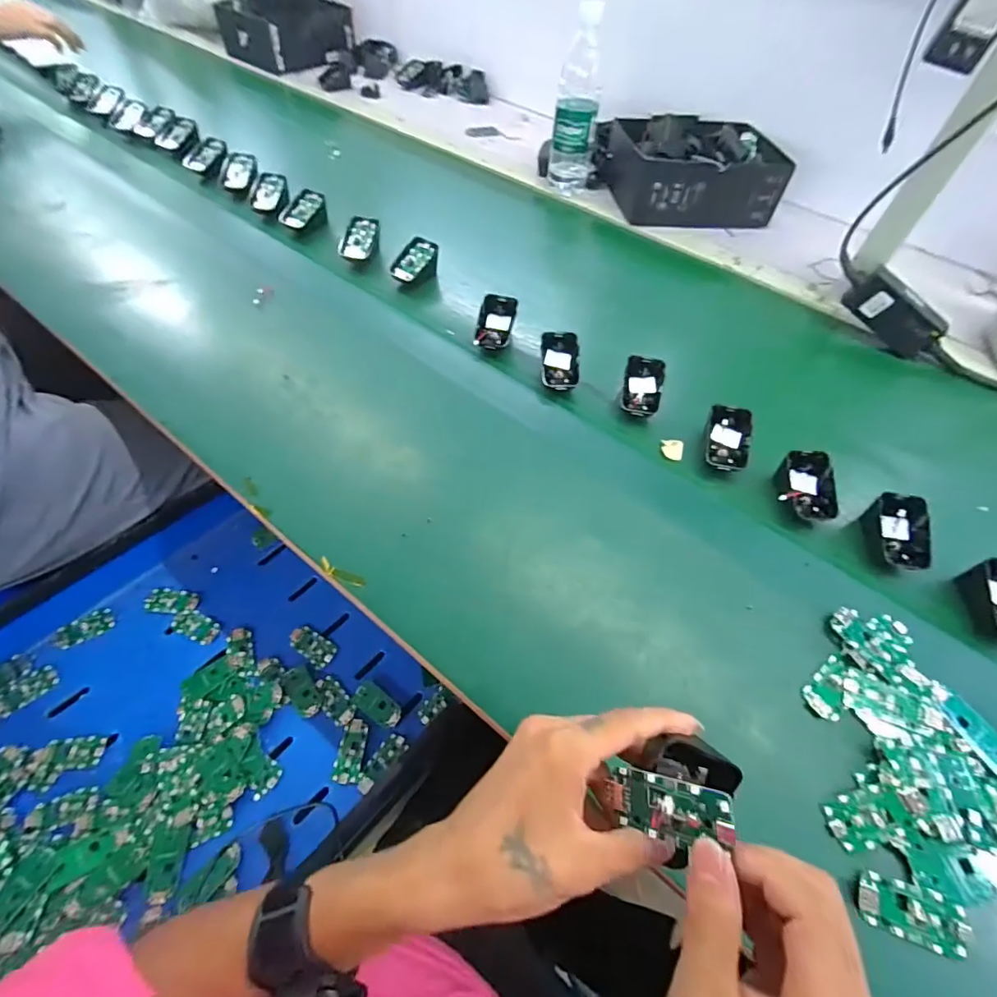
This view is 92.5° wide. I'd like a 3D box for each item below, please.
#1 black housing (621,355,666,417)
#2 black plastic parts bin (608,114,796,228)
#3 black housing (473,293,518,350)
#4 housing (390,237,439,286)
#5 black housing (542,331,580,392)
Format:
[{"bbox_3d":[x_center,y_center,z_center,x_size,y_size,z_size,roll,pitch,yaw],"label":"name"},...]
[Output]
[{"bbox_3d":[0.160,-0.122,0.532,0.045,0.040,0.068,11,57,5],"label":"black housing"},{"bbox_3d":[0.321,-0.533,0.774,0.257,0.090,0.175,-3,57,-4],"label":"black plastic parts bin"},{"bbox_3d":[-0.003,-0.210,0.583,0.044,0.040,0.065,6,57,2],"label":"black housing"},{"bbox_3d":[-0.114,-0.314,0.648,0.046,0.042,0.075,34,62,19],"label":"housing"},{"bbox_3d":[0.071,-0.156,0.551,0.043,0.036,0.061,3,57,0],"label":"black housing"}]

